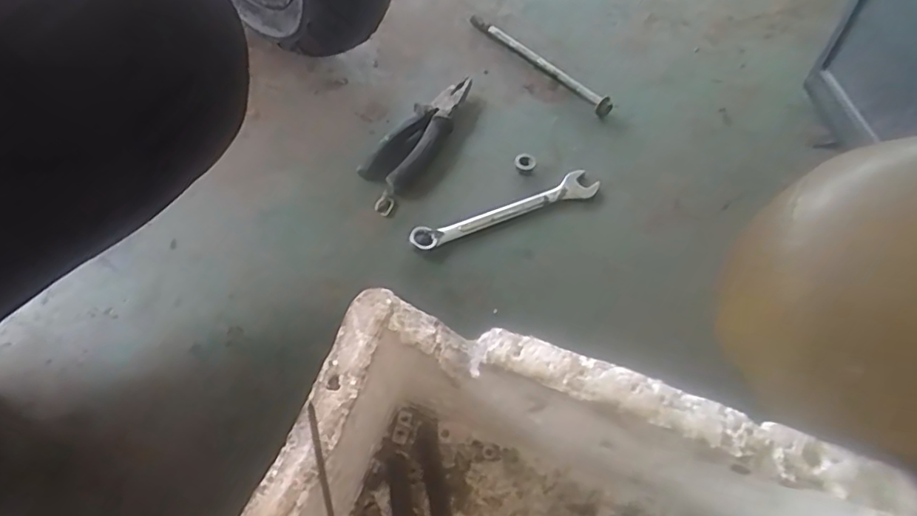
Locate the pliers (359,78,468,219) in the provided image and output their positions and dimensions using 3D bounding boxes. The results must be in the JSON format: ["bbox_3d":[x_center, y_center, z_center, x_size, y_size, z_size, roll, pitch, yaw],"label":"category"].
[{"bbox_3d":[-0.044,-0.129,0.623,0.055,0.020,0.190,24,59,14],"label":"pliers"}]

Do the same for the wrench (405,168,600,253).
[{"bbox_3d":[0.046,-0.048,0.577,0.195,0.011,0.027,-20,59,-13],"label":"wrench"}]

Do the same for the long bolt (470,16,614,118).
[{"bbox_3d":[0.094,-0.240,0.706,0.018,0.017,0.224,-36,64,-22],"label":"long bolt"}]

